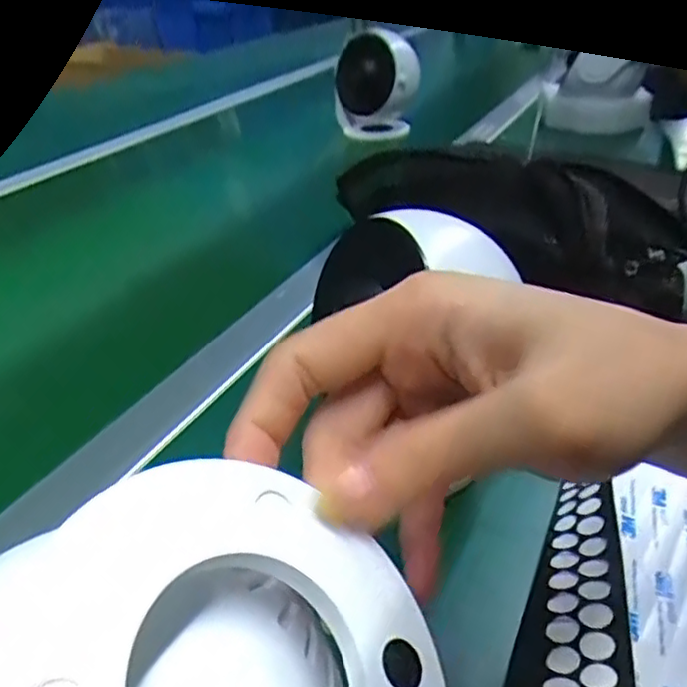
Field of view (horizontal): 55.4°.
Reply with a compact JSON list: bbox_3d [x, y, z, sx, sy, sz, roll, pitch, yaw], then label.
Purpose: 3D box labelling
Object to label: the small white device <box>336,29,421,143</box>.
[{"bbox_3d":[0.038,-0.314,0.790,0.073,0.123,0.091,-14,34,-18],"label":"small white device"}]

